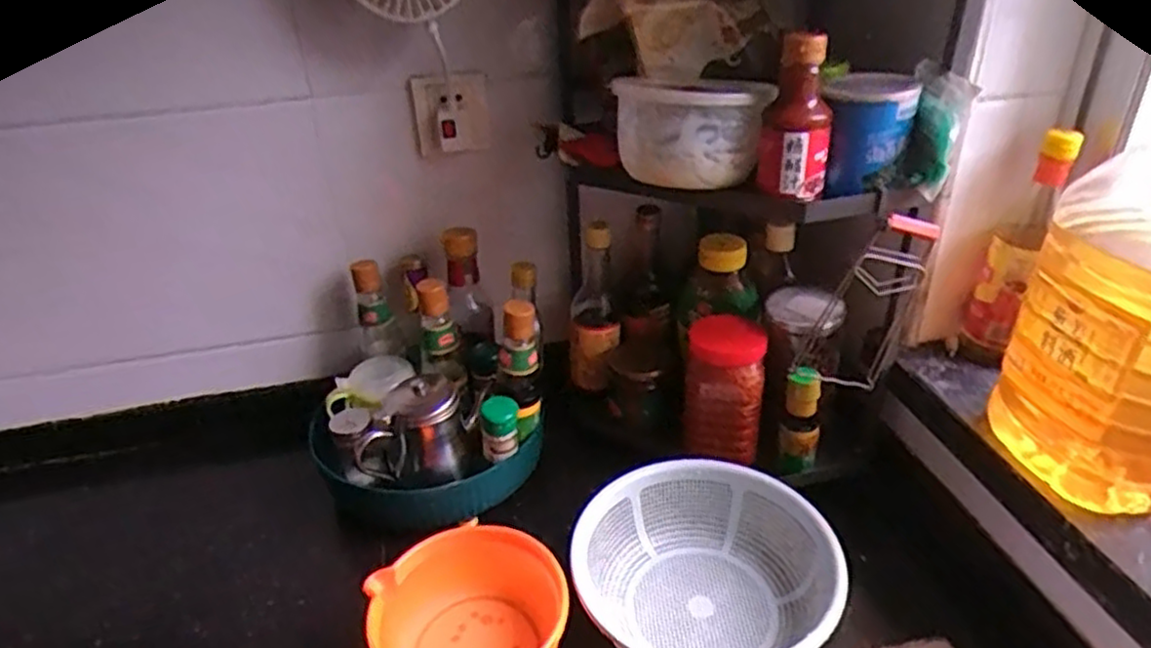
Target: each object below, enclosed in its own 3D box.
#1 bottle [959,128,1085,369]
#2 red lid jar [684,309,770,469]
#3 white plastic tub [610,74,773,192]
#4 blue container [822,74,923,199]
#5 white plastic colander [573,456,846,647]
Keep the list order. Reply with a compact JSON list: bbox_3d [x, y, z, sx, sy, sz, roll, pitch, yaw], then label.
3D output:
[{"bbox_3d":[0.436,-0.070,0.711,0.062,0.235,0.053,-26,38,-32],"label":"bottle"},{"bbox_3d":[0.167,0.084,0.816,0.085,0.159,0.089,5,32,13],"label":"red lid jar"},{"bbox_3d":[0.103,-0.195,0.688,0.131,0.091,0.144,-3,31,0],"label":"white plastic tub"},{"bbox_3d":[0.261,-0.171,0.648,0.074,0.088,0.085,9,33,20],"label":"blue container"},{"bbox_3d":[0.132,0.241,0.687,0.215,0.089,0.226,-2,31,1],"label":"white plastic colander"}]

